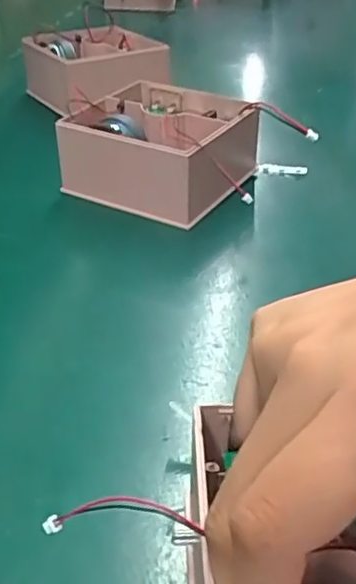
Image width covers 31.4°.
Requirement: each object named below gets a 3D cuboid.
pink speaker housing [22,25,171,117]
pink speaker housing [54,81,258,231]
[{"bbox_3d":[-0.075,-0.206,0.591,0.111,0.062,0.098,-17,38,-23],"label":"pink speaker housing"},{"bbox_3d":[-0.005,-0.095,0.432,0.120,0.056,0.109,19,39,26],"label":"pink speaker housing"}]

